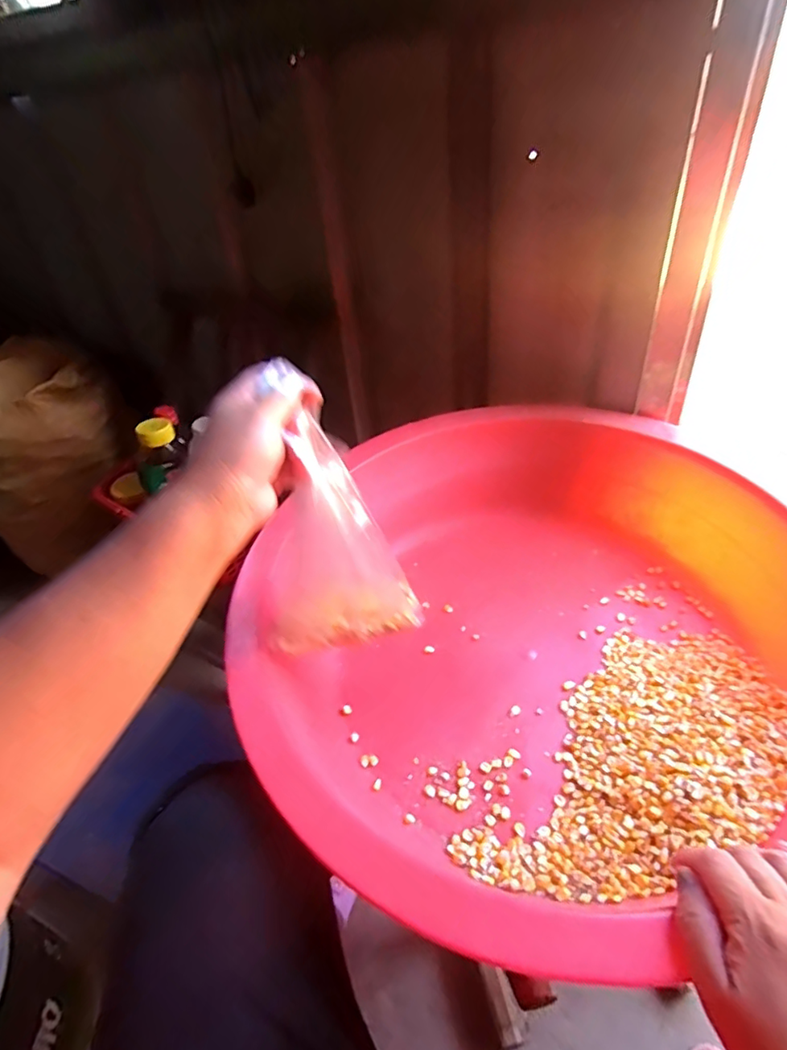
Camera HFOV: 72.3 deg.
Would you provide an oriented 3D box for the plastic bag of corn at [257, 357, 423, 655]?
[{"bbox_3d":[-0.052,0.015,0.467,0.135,0.226,0.051,-10,41,-8],"label":"plastic bag of corn"}]

